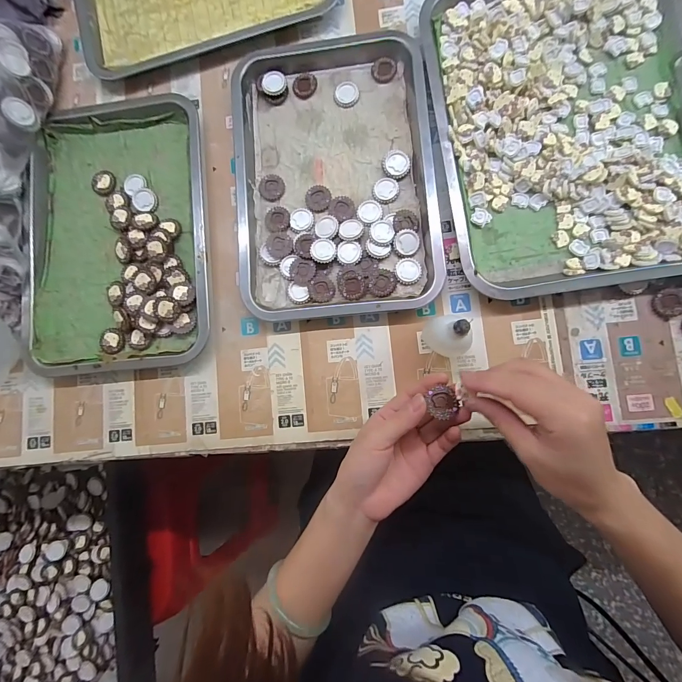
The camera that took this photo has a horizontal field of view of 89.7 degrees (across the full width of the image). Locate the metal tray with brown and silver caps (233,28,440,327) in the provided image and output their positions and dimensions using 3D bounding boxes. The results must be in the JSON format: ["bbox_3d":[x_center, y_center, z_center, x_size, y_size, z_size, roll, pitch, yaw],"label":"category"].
[{"bbox_3d":[-0.009,-0.182,0.370,0.206,0.022,0.311,-6,84,4],"label":"metal tray with brown and silver caps"}]

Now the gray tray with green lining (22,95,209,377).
[{"bbox_3d":[-0.250,-0.122,0.385,0.204,0.022,0.305,-5,84,4],"label":"gray tray with green lining"}]

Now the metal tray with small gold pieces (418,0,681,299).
[{"bbox_3d":[0.227,-0.238,0.351,0.254,0.025,0.371,-8,84,4],"label":"metal tray with small gold pieces"}]

